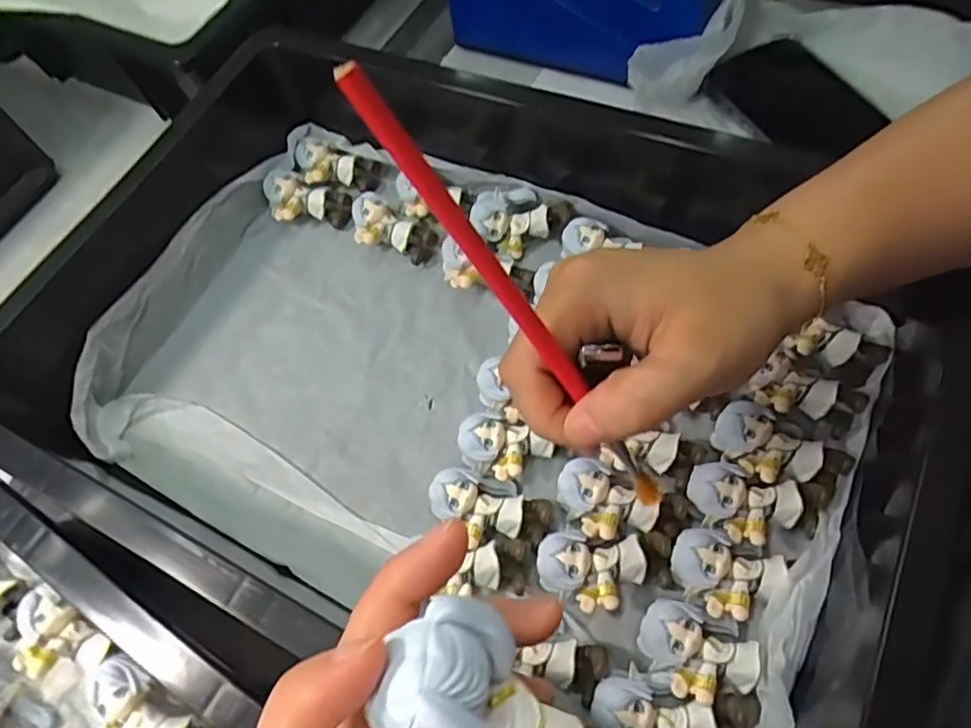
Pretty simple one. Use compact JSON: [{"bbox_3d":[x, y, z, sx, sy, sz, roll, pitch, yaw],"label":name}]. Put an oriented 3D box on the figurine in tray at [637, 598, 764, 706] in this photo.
[{"bbox_3d":[0.094,0.129,0.278,0.050,0.024,0.037,9,63,12],"label":"figurine in tray"}]

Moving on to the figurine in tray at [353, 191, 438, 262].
[{"bbox_3d":[-0.064,-0.089,0.418,0.059,0.023,0.030,28,61,2],"label":"figurine in tray"}]

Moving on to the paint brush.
[{"bbox_3d":[0.013,-0.011,0.183,0.006,0.167,0.006,-1,46,49],"label":"paint brush"}]

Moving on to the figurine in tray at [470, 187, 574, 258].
[{"bbox_3d":[0.022,-0.094,0.407,0.061,0.027,0.036,16,65,15],"label":"figurine in tray"}]

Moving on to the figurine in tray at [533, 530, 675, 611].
[{"bbox_3d":[0.057,0.098,0.298,0.063,0.022,0.033,-2,62,7],"label":"figurine in tray"}]

